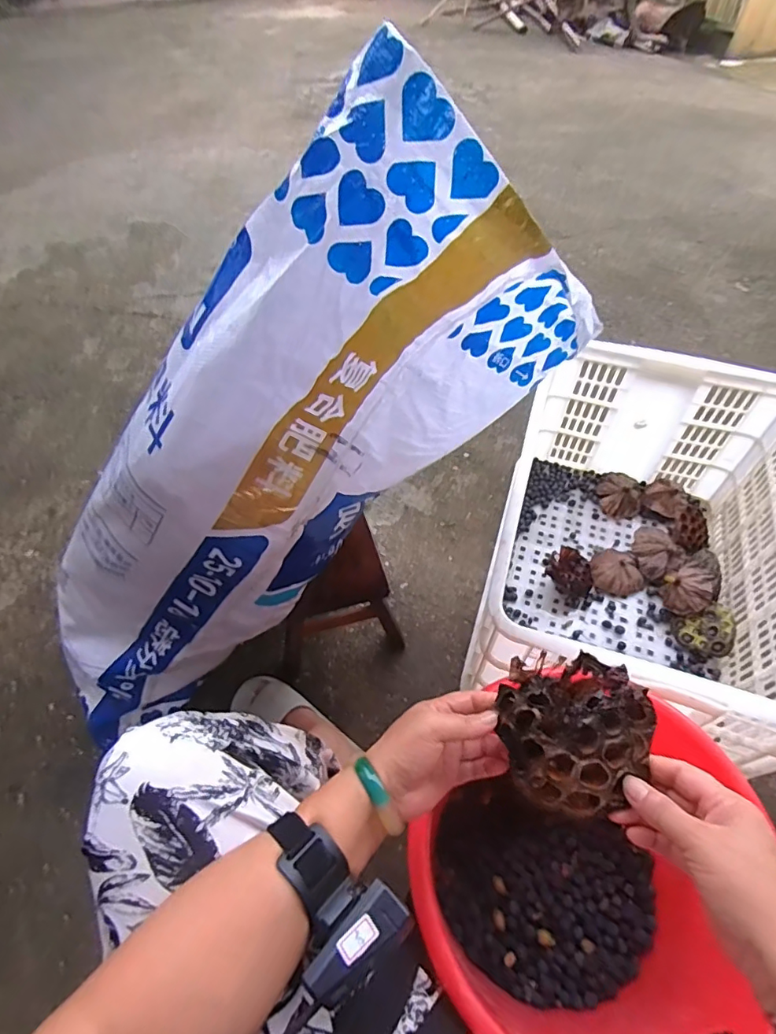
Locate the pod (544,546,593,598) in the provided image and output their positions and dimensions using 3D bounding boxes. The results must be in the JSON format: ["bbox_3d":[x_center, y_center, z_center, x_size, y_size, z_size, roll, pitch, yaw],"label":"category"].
[{"bbox_3d":[0.320,0.100,0.898,0.076,0.043,0.081,-1,52,1],"label":"pod"}]

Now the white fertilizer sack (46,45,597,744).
[{"bbox_3d":[-0.135,0.001,0.567,0.316,0.775,0.145,15,42,-43],"label":"white fertilizer sack"}]

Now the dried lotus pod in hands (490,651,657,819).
[{"bbox_3d":[0.138,0.161,0.378,0.104,0.050,0.102,-6,55,-5],"label":"dried lotus pod in hands"}]

